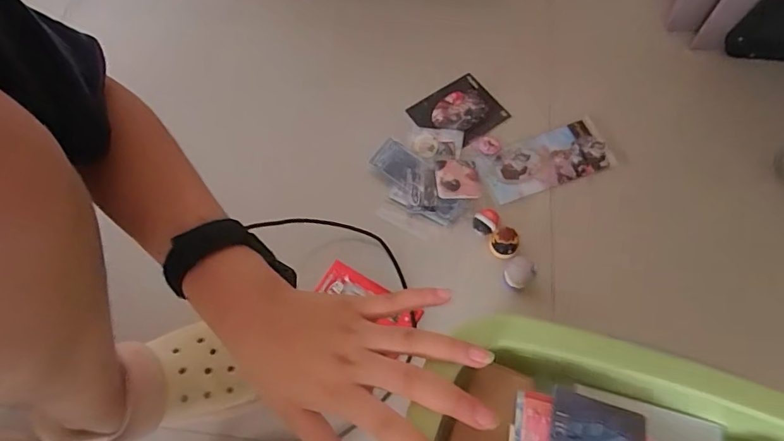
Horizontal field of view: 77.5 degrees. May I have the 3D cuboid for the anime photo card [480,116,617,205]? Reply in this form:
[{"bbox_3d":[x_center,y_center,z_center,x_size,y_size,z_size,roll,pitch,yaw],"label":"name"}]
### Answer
[{"bbox_3d":[0.208,-0.081,0.663,0.162,0.009,0.079,-20,69,-6],"label":"anime photo card"}]

